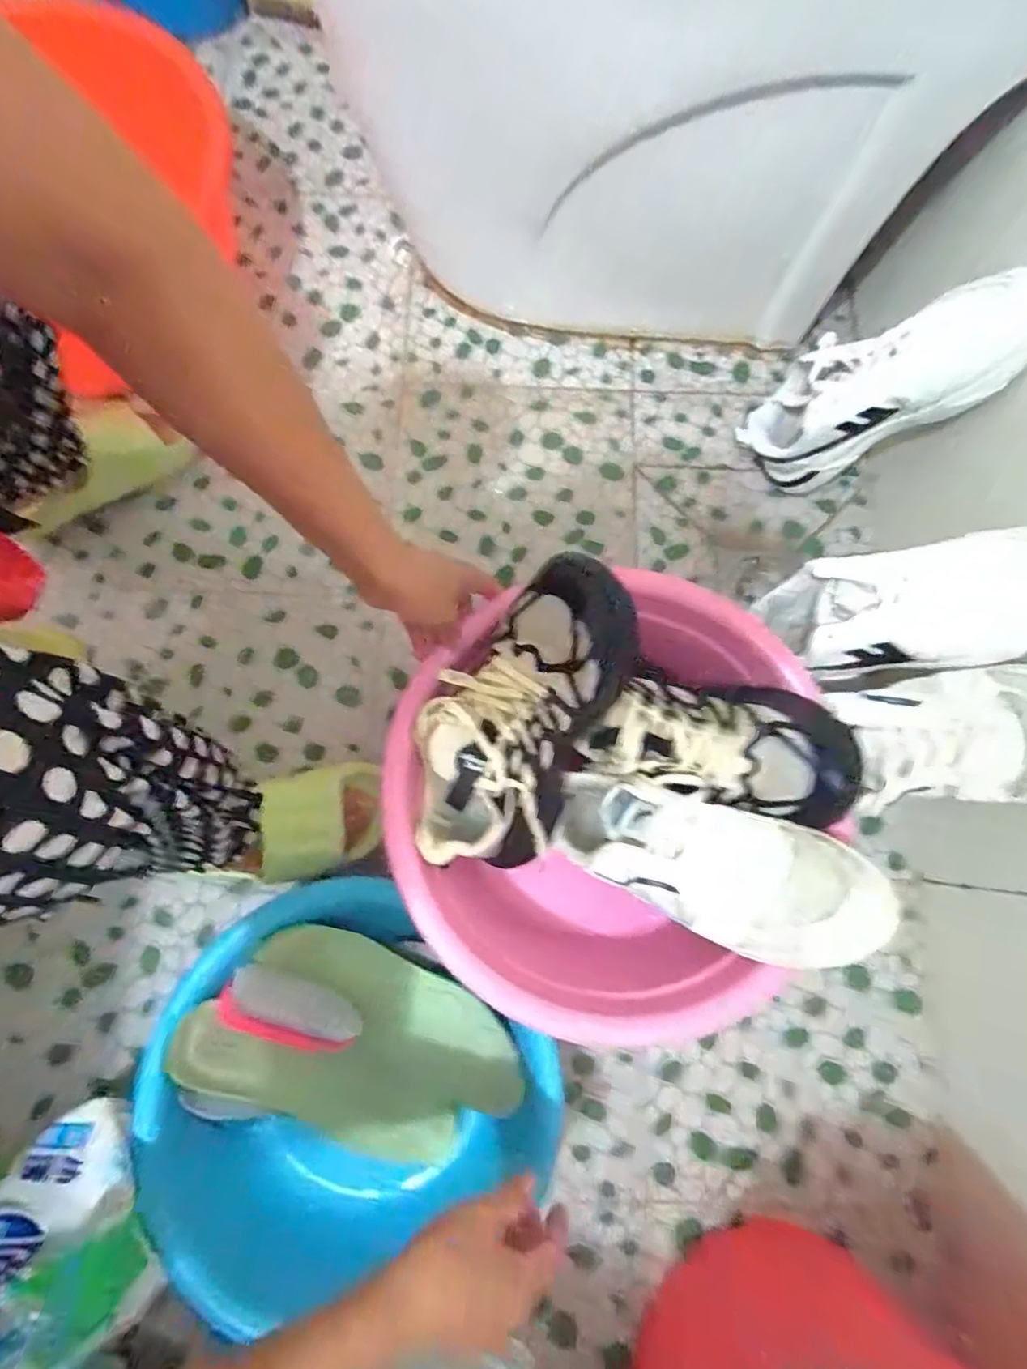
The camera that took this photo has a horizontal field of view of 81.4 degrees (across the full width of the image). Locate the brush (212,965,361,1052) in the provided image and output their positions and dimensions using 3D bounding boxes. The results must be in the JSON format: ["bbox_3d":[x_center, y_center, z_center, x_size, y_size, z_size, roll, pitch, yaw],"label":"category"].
[{"bbox_3d":[-0.199,0.294,0.536,0.123,0.023,0.048,27,77,-15],"label":"brush"}]

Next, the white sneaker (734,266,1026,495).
[{"bbox_3d":[0.380,-0.305,0.611,0.120,0.290,0.100,16,75,-28],"label":"white sneaker"}]

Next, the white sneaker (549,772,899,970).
[{"bbox_3d":[0.153,0.149,0.504,0.276,0.087,0.102,13,74,36],"label":"white sneaker"}]

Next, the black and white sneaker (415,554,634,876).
[{"bbox_3d":[0.001,0.032,0.482,0.130,0.087,0.272,29,108,5],"label":"black and white sneaker"}]

